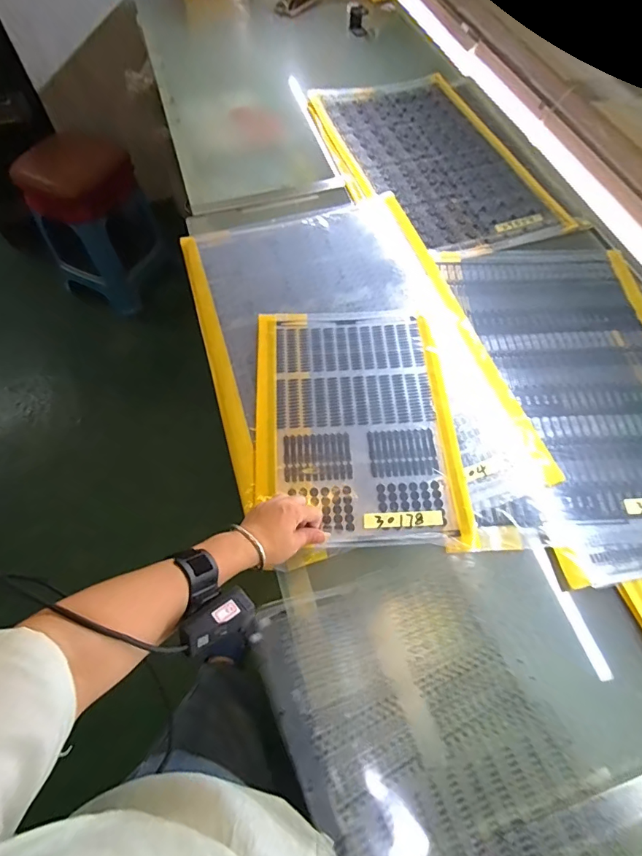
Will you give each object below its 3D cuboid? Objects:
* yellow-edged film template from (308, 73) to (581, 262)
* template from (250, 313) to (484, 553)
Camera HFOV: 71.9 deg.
[{"bbox_3d":[0.238,-0.609,0.995,0.396,0.007,0.628,-15,63,-7],"label":"yellow-edged film template"},{"bbox_3d":[0.049,-0.018,0.689,0.294,0.010,0.398,-3,63,-2],"label":"template"}]

